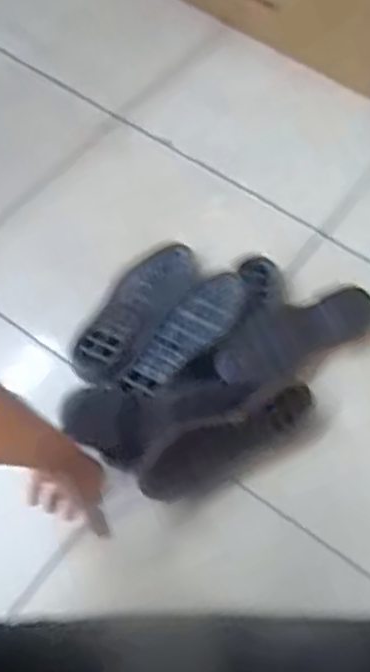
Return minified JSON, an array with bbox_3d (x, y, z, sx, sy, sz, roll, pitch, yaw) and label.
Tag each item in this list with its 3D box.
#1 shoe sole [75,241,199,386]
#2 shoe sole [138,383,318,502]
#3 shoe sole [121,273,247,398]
[{"bbox_3d":[-0.074,-0.036,0.985,0.104,0.042,0.249,33,67,13],"label":"shoe sole"},{"bbox_3d":[0.058,0.136,0.872,0.233,0.029,0.069,-22,66,-13],"label":"shoe sole"},{"bbox_3d":[0.002,-0.003,0.930,0.072,0.021,0.217,40,68,16],"label":"shoe sole"}]

